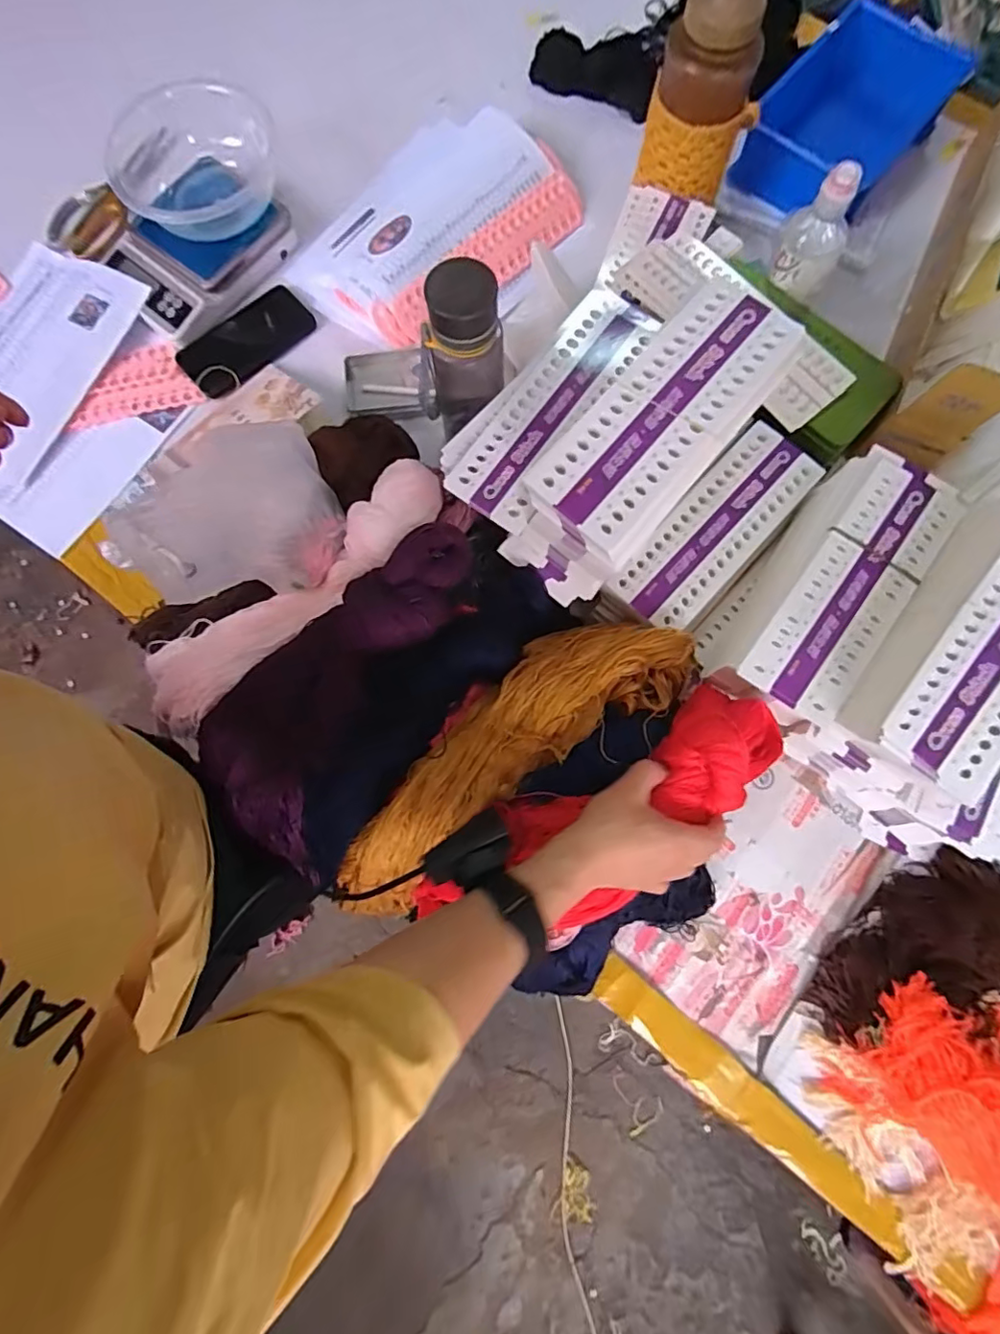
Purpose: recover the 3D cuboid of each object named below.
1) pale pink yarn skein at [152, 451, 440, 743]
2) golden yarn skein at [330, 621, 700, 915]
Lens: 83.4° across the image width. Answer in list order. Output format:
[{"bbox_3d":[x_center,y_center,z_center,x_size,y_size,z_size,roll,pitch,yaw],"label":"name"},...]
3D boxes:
[{"bbox_3d":[-0.203,-0.066,0.553,0.357,0.088,0.105,-33,80,-5],"label":"pale pink yarn skein"},{"bbox_3d":[0.001,0.079,0.516,0.396,0.084,0.121,-36,80,-5],"label":"golden yarn skein"}]

